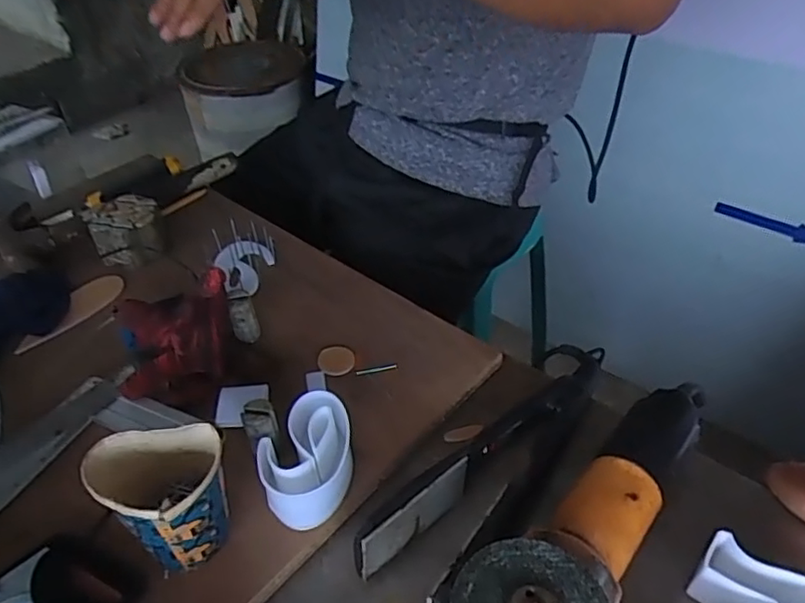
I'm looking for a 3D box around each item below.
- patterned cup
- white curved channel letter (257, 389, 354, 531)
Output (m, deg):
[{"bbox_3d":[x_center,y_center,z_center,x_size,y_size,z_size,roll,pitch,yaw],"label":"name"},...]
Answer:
[{"bbox_3d":[-0.159,0.132,0.417,0.083,0.083,0.074,30,50,30],"label":"patterned cup"},{"bbox_3d":[-0.073,0.119,0.464,0.066,0.040,0.091,-4,41,-4],"label":"white curved channel letter"}]

